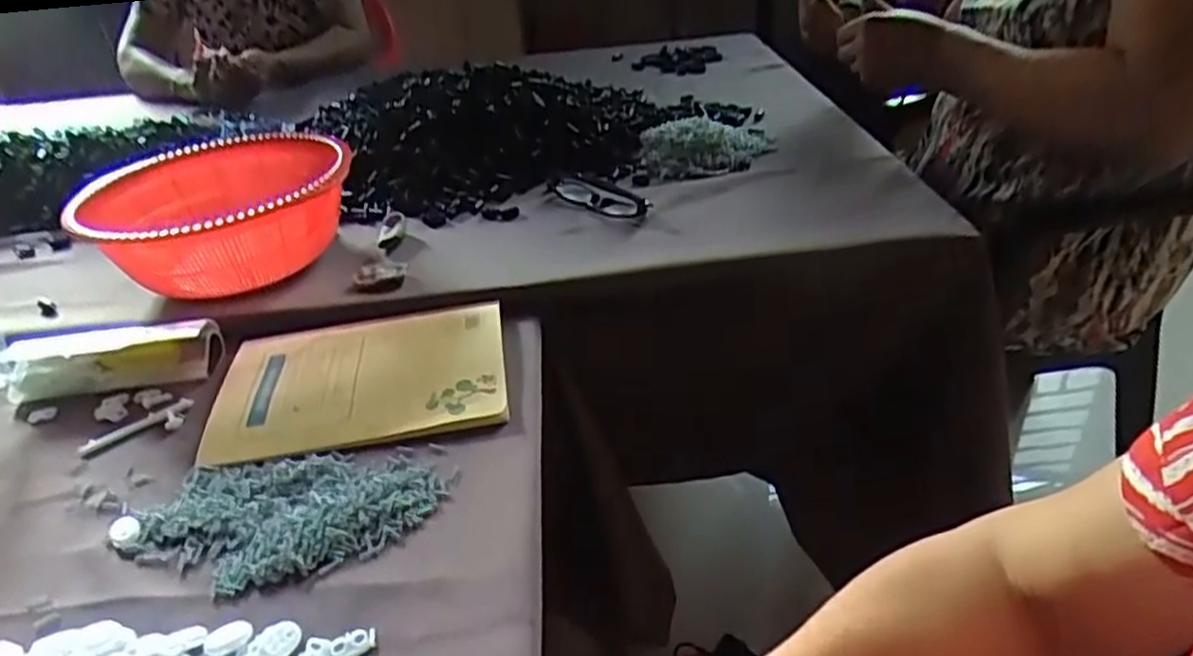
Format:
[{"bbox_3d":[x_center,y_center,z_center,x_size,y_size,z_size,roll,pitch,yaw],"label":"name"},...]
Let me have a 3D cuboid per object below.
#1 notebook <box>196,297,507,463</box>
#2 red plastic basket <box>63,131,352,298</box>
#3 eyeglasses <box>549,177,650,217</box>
[{"bbox_3d":[-0.170,0.031,0.551,0.201,0.011,0.148,-9,34,-4],"label":"notebook"},{"bbox_3d":[-0.339,-0.100,0.690,0.218,0.093,0.241,-29,40,-30],"label":"red plastic basket"},{"bbox_3d":[-0.001,-0.127,0.728,0.032,0.026,0.131,-25,38,-26],"label":"eyeglasses"}]

